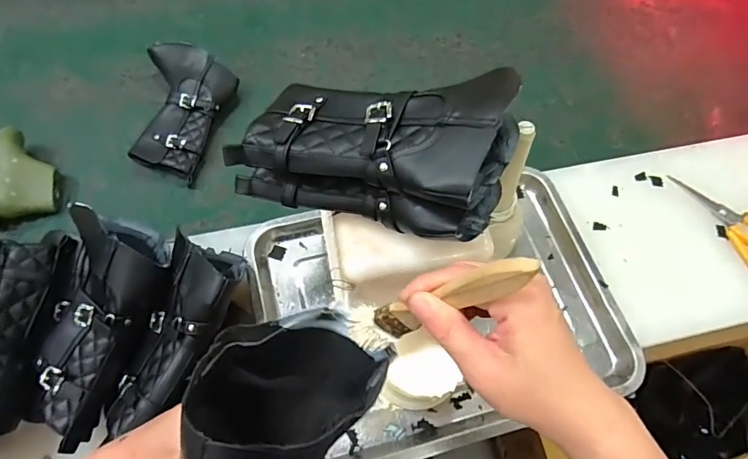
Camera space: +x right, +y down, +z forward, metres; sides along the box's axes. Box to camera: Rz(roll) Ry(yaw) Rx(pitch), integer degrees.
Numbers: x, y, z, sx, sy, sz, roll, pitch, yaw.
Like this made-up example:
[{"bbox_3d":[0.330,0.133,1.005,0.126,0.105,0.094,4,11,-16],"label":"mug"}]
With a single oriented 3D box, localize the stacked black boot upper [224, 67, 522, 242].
[{"bbox_3d":[0.001,-0.070,0.361,0.205,0.089,0.120,14,64,5],"label":"stacked black boot upper"}]

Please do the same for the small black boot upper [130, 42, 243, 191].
[{"bbox_3d":[-0.290,-0.174,0.679,0.144,0.050,0.201,15,64,5],"label":"small black boot upper"}]

